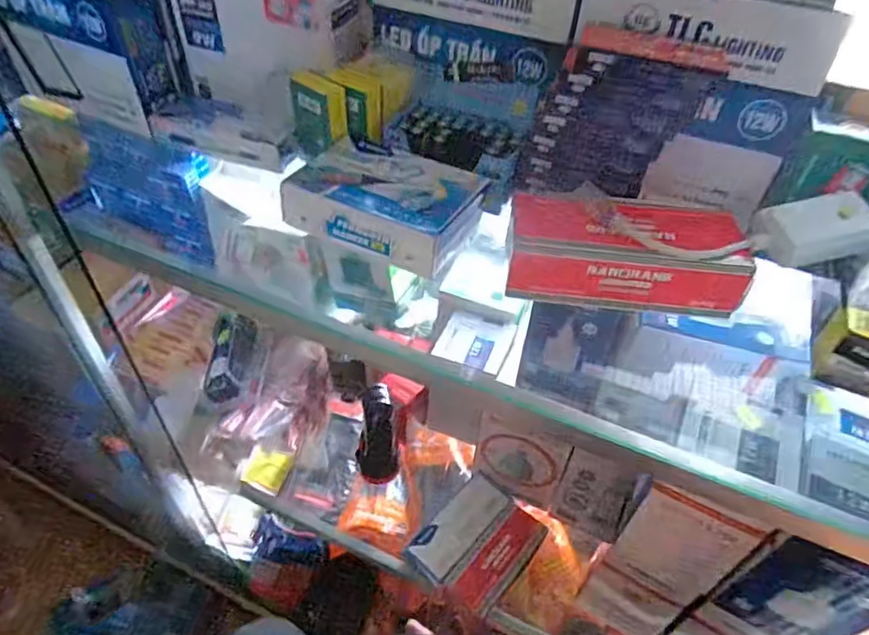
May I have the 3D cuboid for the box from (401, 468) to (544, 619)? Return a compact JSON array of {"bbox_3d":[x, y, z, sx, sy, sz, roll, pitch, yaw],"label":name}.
[{"bbox_3d":[0.048,0.251,0.634,0.112,0.028,0.128,35,52,27],"label":"box"}]

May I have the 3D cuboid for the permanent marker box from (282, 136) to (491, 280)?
[{"bbox_3d":[-0.040,-0.096,0.472,0.144,0.036,0.100,23,48,18],"label":"permanent marker box"}]

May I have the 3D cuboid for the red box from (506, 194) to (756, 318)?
[{"bbox_3d":[0.142,-0.047,0.421,0.170,0.060,0.064,11,45,6],"label":"red box"}]

